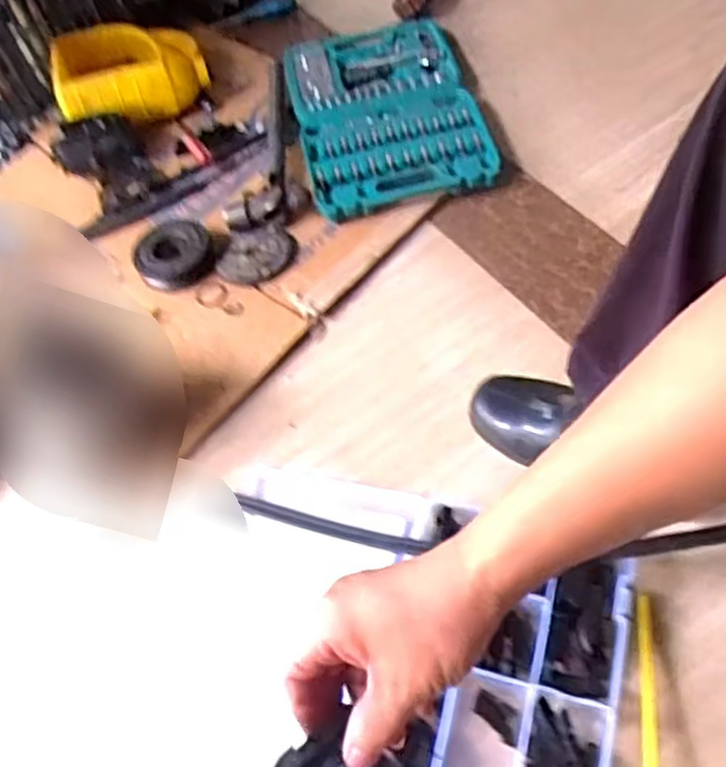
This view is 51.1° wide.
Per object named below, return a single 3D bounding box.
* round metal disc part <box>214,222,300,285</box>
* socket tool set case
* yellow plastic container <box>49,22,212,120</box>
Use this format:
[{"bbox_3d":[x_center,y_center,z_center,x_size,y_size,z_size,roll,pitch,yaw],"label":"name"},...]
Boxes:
[{"bbox_3d":[-0.142,-0.178,1.013,0.099,0.015,0.105,-5,56,7],"label":"round metal disc part"},{"bbox_3d":[0.033,-0.403,1.124,0.259,0.043,0.391,-14,56,1],"label":"socket tool set case"},{"bbox_3d":[-0.359,-0.476,1.170,0.226,0.097,0.180,-20,56,-3],"label":"yellow plastic container"}]

